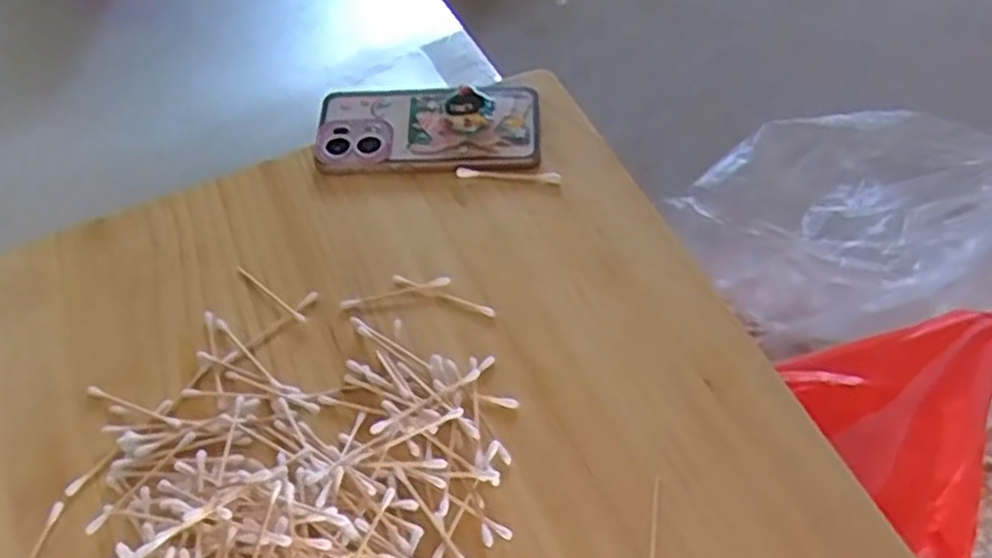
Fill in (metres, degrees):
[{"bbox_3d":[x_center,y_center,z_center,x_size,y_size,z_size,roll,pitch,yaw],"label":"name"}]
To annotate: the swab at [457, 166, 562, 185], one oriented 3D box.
[{"bbox_3d":[0.009,-0.074,0.567,0.074,0.004,0.009,4,56,5],"label":"swab"}]

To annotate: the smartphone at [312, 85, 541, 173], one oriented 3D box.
[{"bbox_3d":[-0.051,-0.116,0.590,0.167,0.019,0.080,-1,55,2],"label":"smartphone"}]

